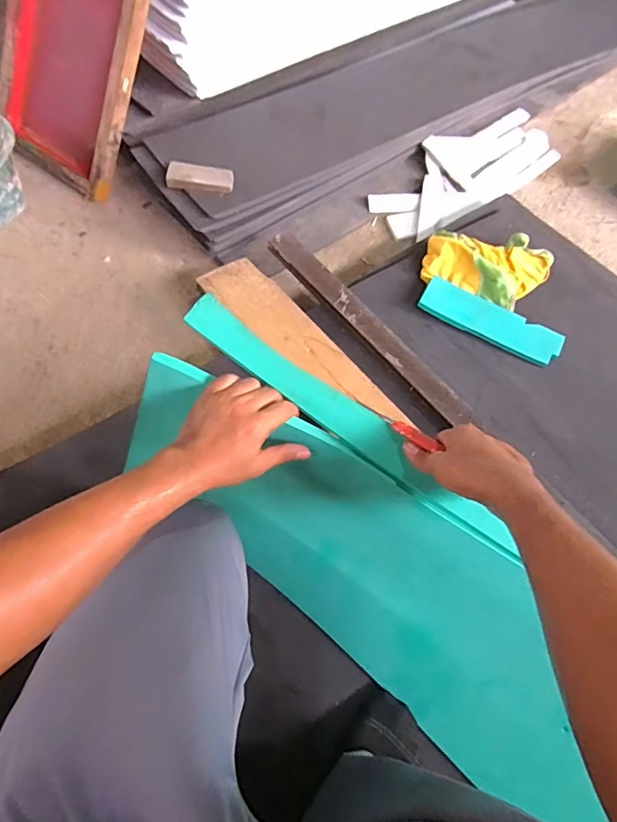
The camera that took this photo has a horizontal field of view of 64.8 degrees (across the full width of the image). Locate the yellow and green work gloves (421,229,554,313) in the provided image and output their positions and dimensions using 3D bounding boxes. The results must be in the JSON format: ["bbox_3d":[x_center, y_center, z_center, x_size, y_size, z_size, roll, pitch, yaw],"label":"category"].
[{"bbox_3d":[0.370,-0.309,1.015,0.247,0.070,0.169,22,63,7],"label":"yellow and green work gloves"}]

